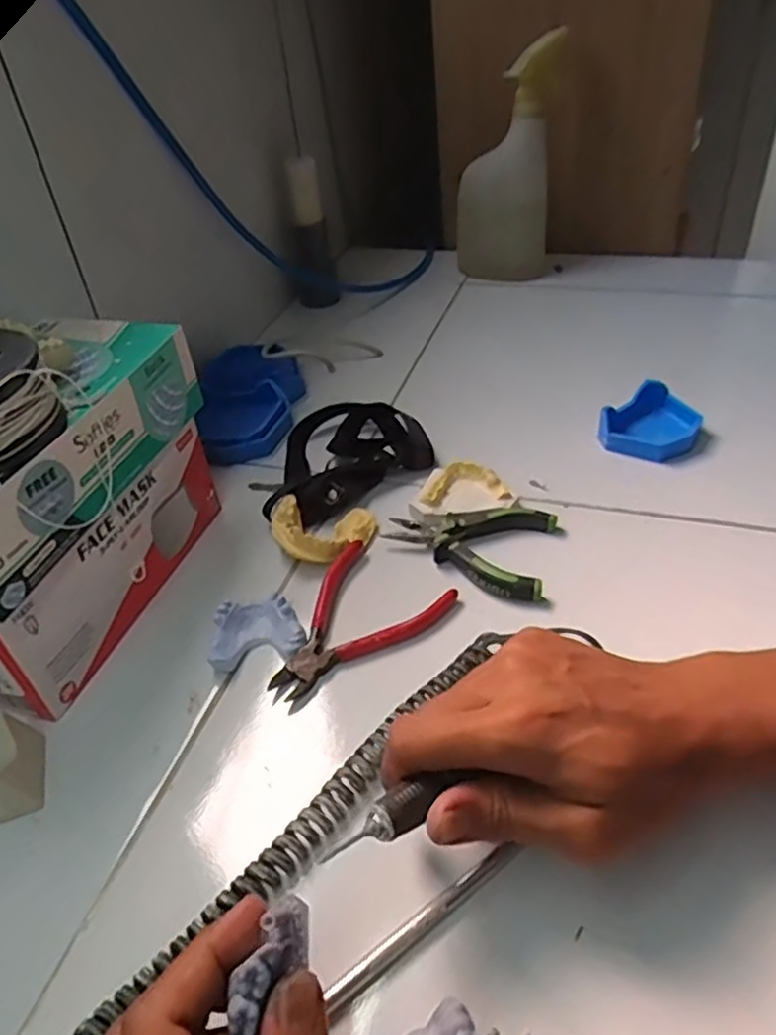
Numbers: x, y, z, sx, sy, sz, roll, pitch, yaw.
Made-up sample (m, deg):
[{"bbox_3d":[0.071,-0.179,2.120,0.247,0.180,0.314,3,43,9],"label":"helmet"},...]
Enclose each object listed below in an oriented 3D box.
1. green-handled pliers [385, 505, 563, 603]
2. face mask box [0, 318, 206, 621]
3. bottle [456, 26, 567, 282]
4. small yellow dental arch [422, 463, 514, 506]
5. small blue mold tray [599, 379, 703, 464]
[{"bbox_3d":[0.054,0.017,0.470,0.110,0.015,0.078,8,41,16],"label":"green-handled pliers"},{"bbox_3d":[-0.210,-0.043,0.400,0.105,0.068,0.218,9,42,18],"label":"face mask box"},{"bbox_3d":[0.134,-0.386,0.777,0.112,0.236,0.060,1,40,8],"label":"bottle"},{"bbox_3d":[0.056,-0.026,0.512,0.061,0.016,0.038,-6,39,1],"label":"small yellow dental arch"},{"bbox_3d":[0.217,-0.081,0.560,0.071,0.025,0.074,16,44,25],"label":"small blue mold tray"}]

